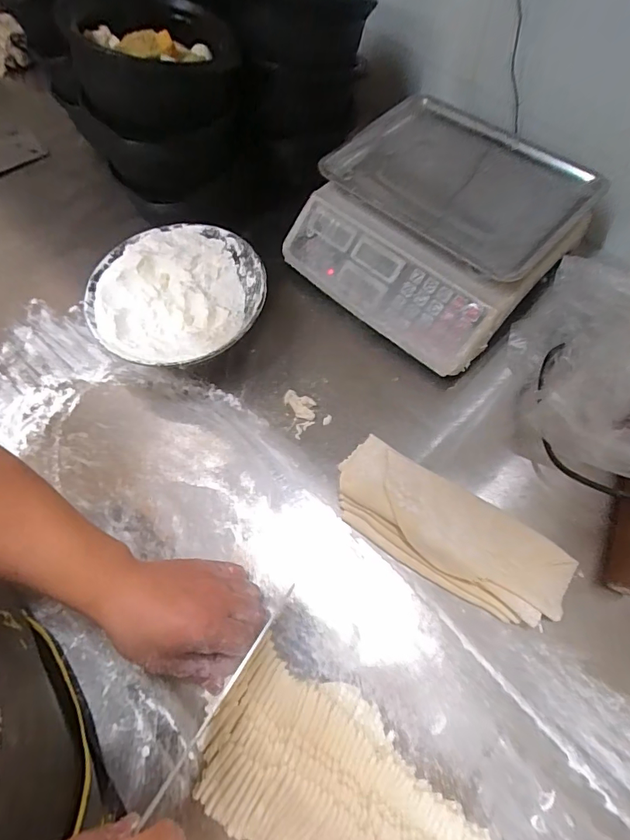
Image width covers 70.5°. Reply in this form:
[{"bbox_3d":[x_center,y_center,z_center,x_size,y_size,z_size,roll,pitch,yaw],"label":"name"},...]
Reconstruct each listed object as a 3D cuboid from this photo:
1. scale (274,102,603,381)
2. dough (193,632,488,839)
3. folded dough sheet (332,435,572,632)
[{"bbox_3d":[0.145,-0.237,0.543,0.267,0.092,0.285,-41,69,-17],"label":"scale"},{"bbox_3d":[0.027,0.299,0.340,0.245,0.026,0.130,31,68,16],"label":"dough"},{"bbox_3d":[0.125,0.108,0.431,0.235,0.041,0.092,34,69,17],"label":"folded dough sheet"}]

